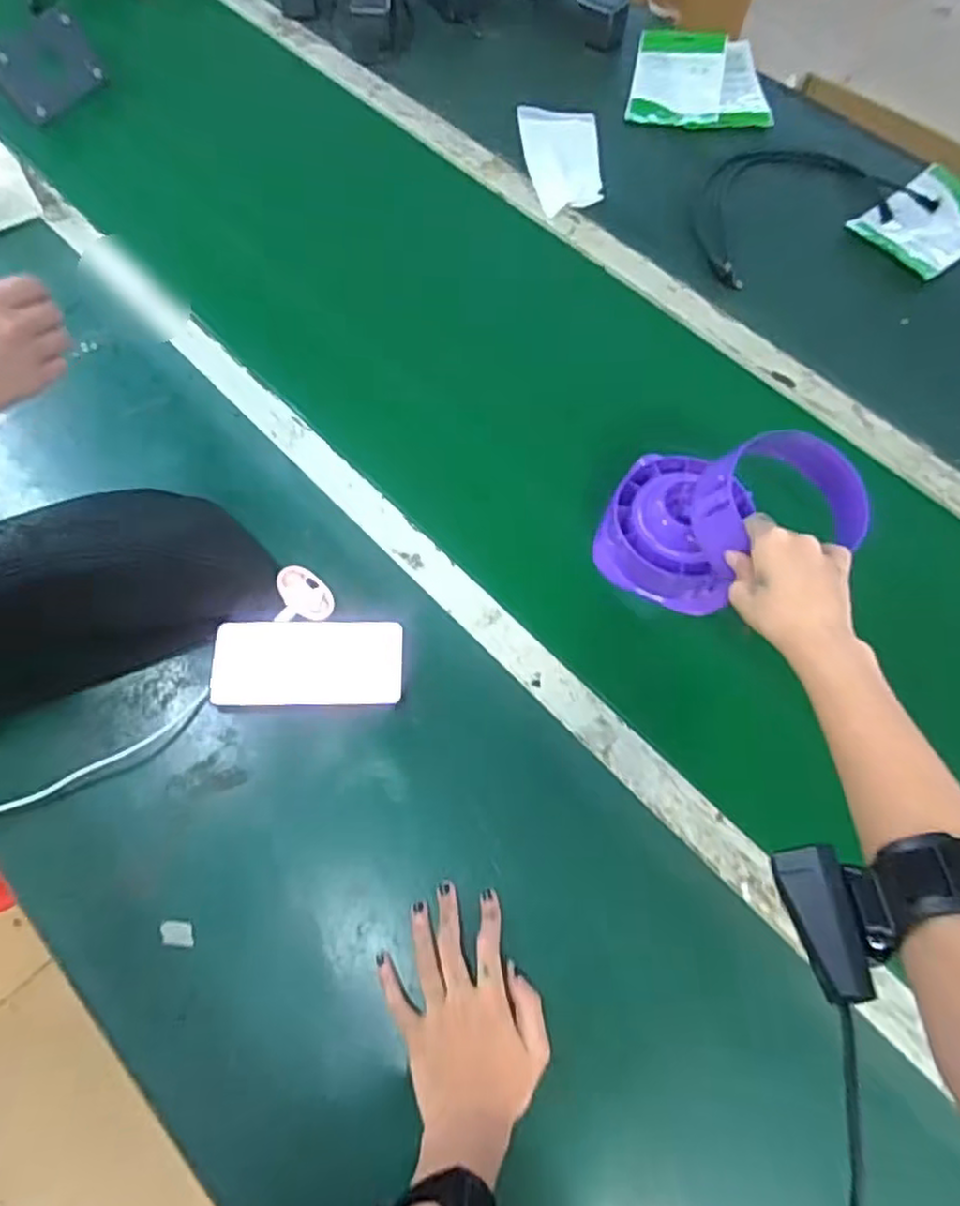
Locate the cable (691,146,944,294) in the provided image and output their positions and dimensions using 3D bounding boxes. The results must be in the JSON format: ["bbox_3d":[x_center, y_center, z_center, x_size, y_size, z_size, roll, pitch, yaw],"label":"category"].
[{"bbox_3d":[0.381,-0.498,0.856,0.308,0.012,0.181,-23,68,-12],"label":"cable"}]

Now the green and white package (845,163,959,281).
[{"bbox_3d":[0.550,-0.462,0.845,0.184,0.018,0.121,-35,71,-17],"label":"green and white package"}]

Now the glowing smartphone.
[{"bbox_3d":[-0.145,0.051,0.593,0.155,0.009,0.070,0,81,-5],"label":"glowing smartphone"}]

